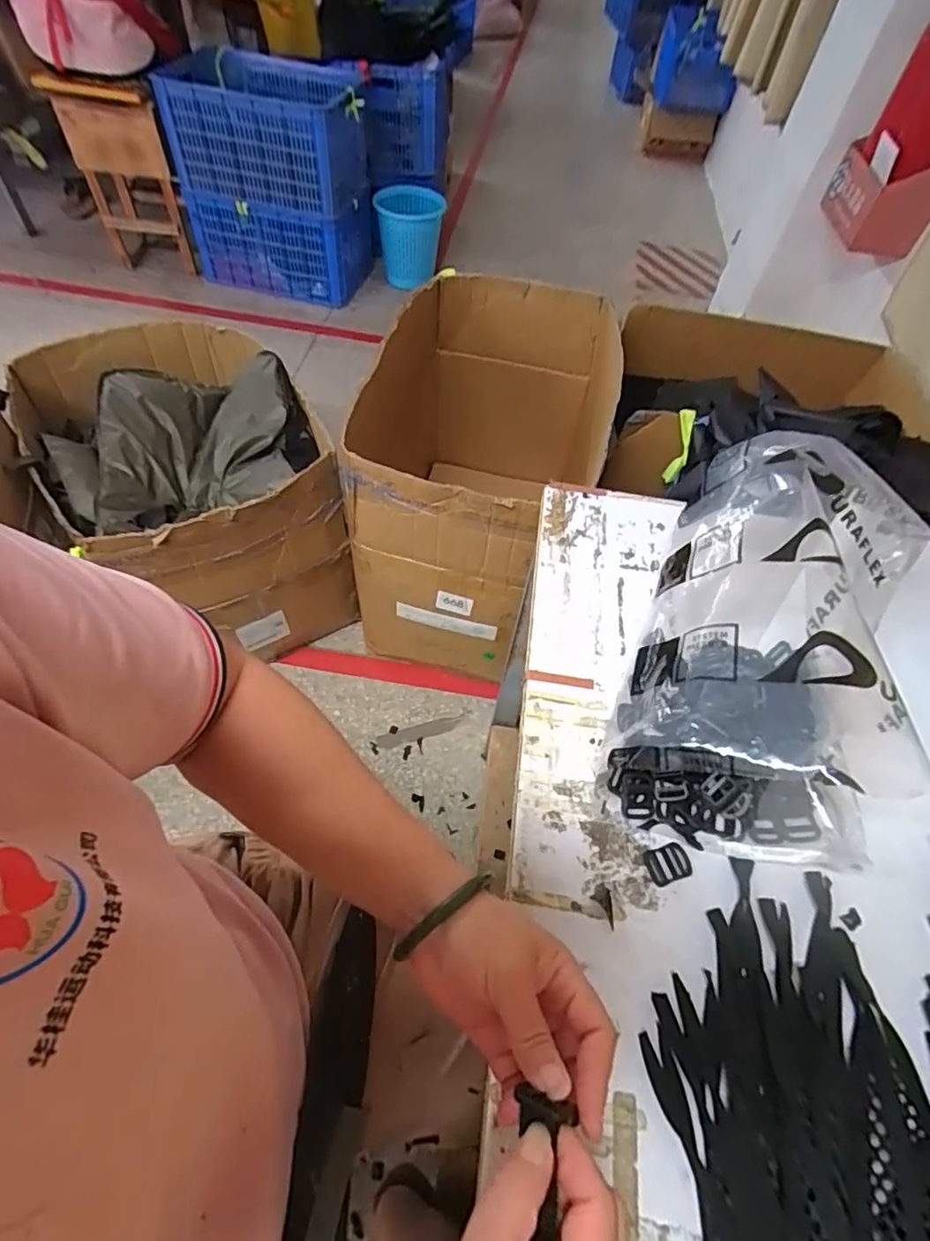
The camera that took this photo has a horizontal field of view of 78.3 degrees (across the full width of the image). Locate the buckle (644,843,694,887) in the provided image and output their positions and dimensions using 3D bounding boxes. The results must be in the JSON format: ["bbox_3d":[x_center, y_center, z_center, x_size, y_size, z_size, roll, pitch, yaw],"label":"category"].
[{"bbox_3d":[0.159,0.189,0.445,0.035,0.004,0.026,-10,57,-12],"label":"buckle"}]

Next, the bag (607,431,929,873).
[{"bbox_3d":[0.254,0.013,0.465,0.196,0.187,0.311,23,56,11],"label":"bag"}]

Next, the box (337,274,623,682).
[{"bbox_3d":[0.037,-0.328,1.315,0.484,0.535,0.736,15,55,5],"label":"box"}]

